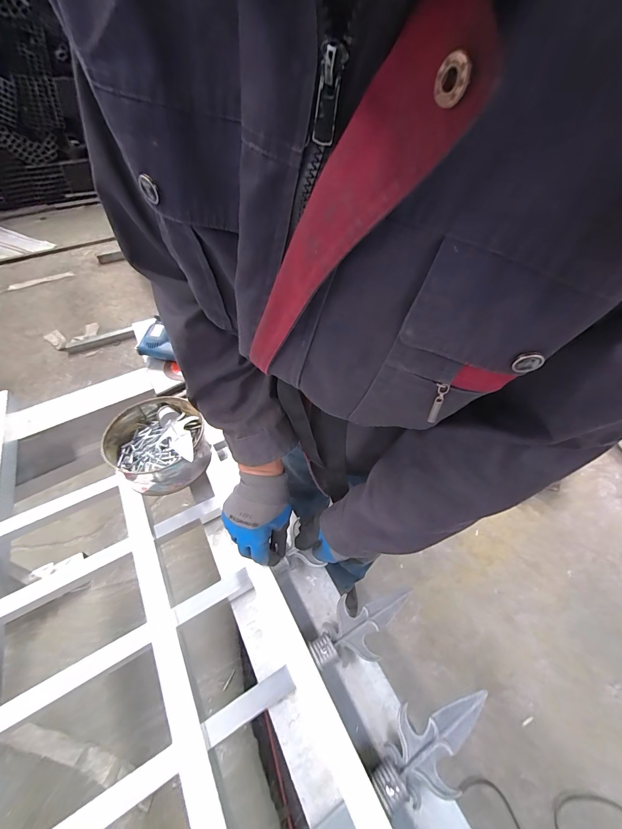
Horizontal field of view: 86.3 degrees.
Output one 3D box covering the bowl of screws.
[{"bbox_3d":[-0.267,0.056,0.592,0.162,0.075,0.179,-34,56,-27],"label":"bowl of screws"}]

